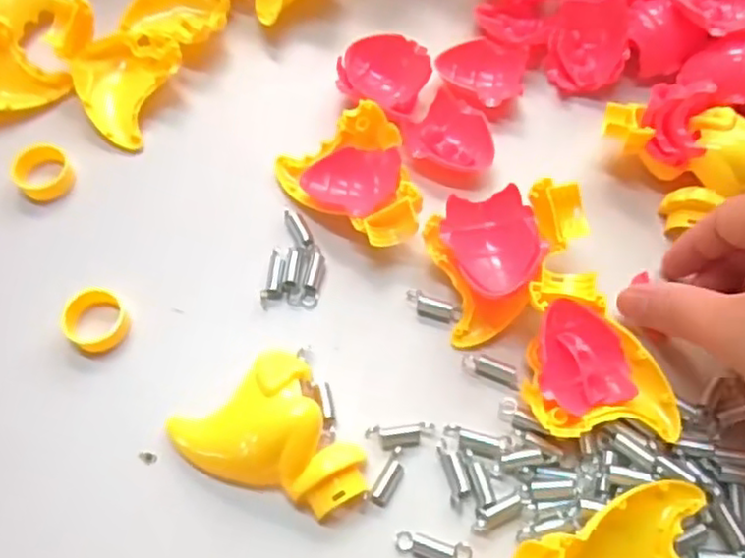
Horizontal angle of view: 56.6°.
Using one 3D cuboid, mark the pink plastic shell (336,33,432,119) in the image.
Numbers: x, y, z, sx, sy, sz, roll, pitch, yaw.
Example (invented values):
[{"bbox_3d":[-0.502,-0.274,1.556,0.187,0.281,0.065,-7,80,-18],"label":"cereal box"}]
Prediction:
[{"bbox_3d":[0.005,-0.100,0.343,0.043,0.020,0.039,25,65,12],"label":"pink plastic shell"}]

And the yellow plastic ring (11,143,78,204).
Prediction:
[{"bbox_3d":[-0.155,-0.050,0.327,0.026,0.015,0.023,-32,68,-16],"label":"yellow plastic ring"}]

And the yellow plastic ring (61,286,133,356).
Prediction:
[{"bbox_3d":[-0.117,0.018,0.294,0.025,0.012,0.025,0,63,-1],"label":"yellow plastic ring"}]

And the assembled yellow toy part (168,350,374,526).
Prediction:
[{"bbox_3d":[-0.038,0.064,0.264,0.054,0.023,0.065,-36,69,-17],"label":"assembled yellow toy part"}]

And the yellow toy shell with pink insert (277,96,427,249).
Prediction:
[{"bbox_3d":[-0.007,-0.043,0.312,0.052,0.025,0.064,-22,65,-11],"label":"yellow toy shell with pink insert"}]

